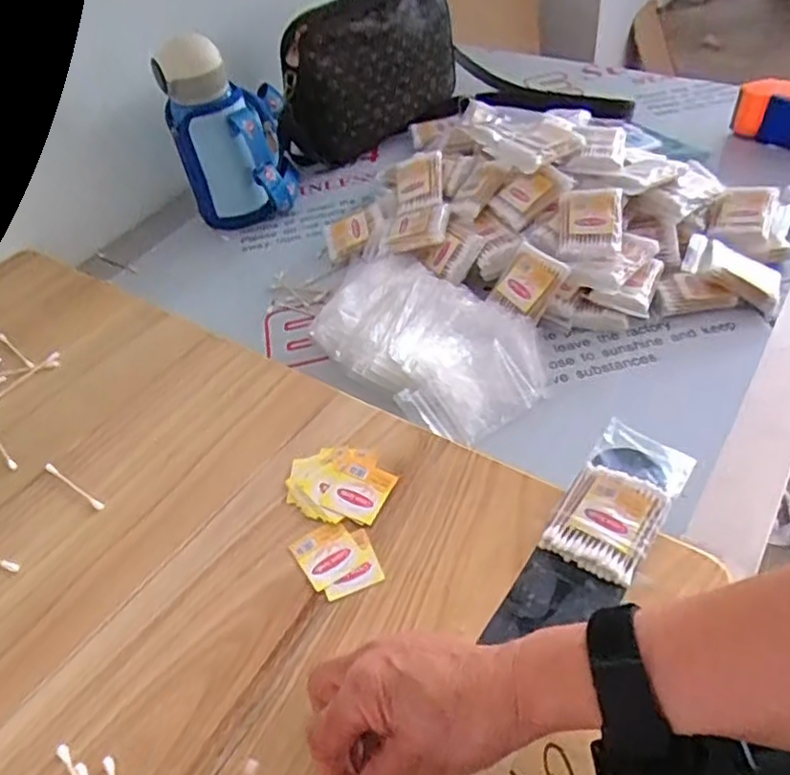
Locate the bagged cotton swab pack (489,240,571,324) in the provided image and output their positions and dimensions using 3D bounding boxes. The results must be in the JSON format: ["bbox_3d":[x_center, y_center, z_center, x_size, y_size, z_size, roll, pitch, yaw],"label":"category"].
[{"bbox_3d":[0.129,-0.101,0.636,0.053,0.012,0.067,32,94,17],"label":"bagged cotton swab pack"}]

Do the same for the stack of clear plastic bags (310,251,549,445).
[{"bbox_3d":[0.024,-0.043,0.628,0.235,0.045,0.153,29,58,30],"label":"stack of clear plastic bags"}]

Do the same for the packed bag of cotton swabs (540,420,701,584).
[{"bbox_3d":[0.153,0.076,0.449,0.061,0.014,0.115,25,53,27],"label":"packed bag of cotton swabs"}]

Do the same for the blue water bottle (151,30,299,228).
[{"bbox_3d":[-0.196,-0.307,0.789,0.132,0.218,0.108,-16,47,-6],"label":"blue water bottle"}]

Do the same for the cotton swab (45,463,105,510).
[{"bbox_3d":[-0.248,0.075,0.509,0.073,0.004,0.007,25,53,27],"label":"cotton swab"}]

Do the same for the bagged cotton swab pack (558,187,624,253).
[{"bbox_3d":[0.191,-0.163,0.645,0.059,0.019,0.077,3,72,14],"label":"bagged cotton swab pack"}]

